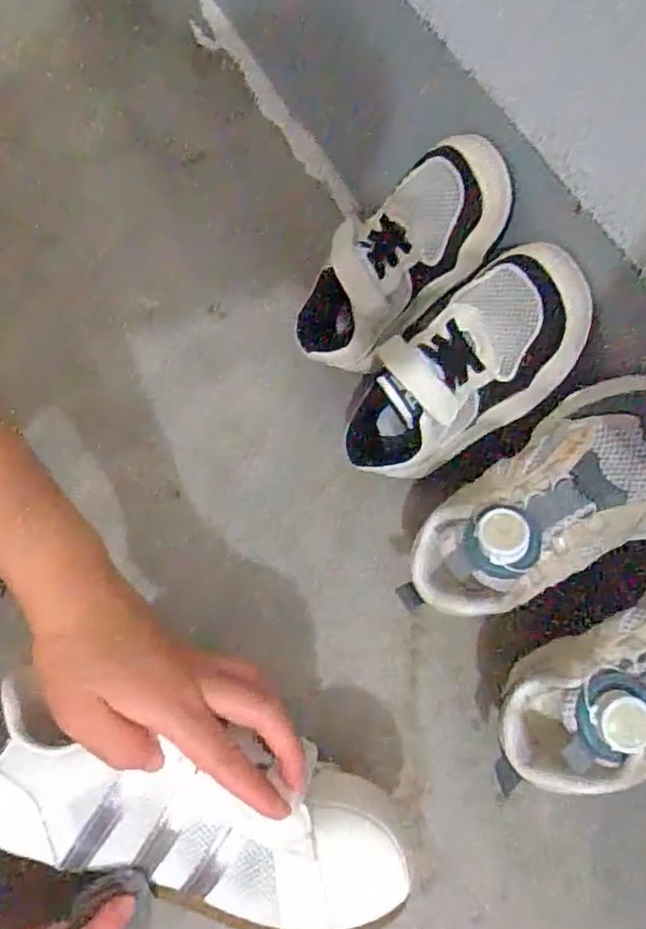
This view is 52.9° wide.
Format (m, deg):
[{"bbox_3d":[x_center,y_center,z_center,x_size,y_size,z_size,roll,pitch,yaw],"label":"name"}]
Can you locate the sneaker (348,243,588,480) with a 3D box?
[{"bbox_3d":[0.080,-0.054,0.414,0.071,0.190,0.087,-9,62,-50],"label":"sneaker"}]

